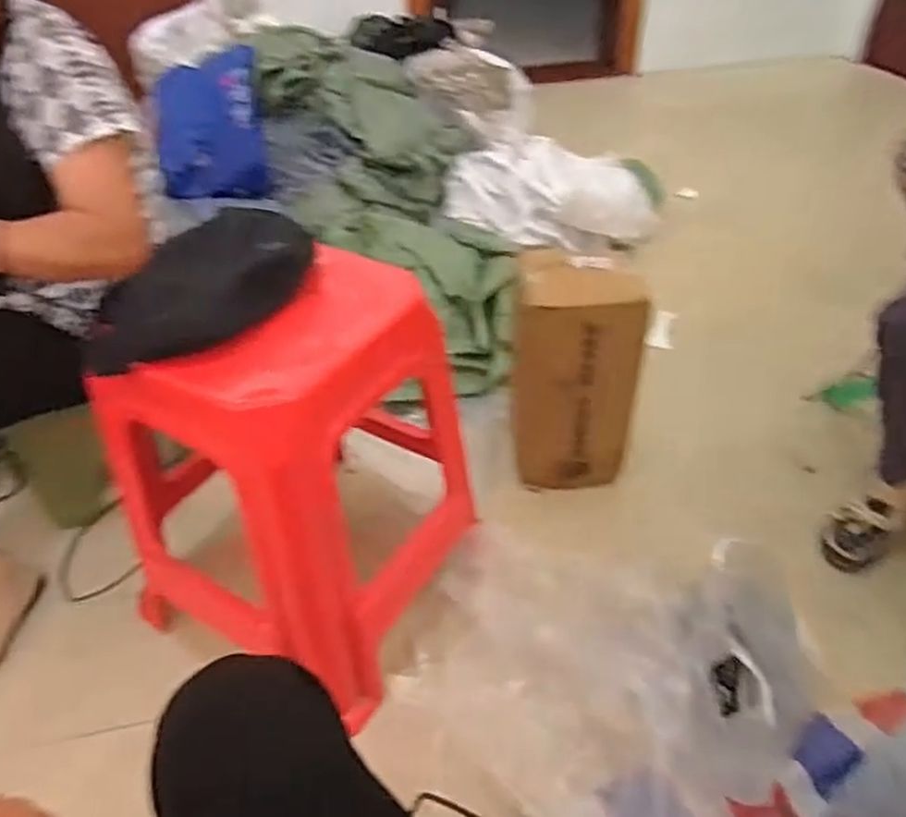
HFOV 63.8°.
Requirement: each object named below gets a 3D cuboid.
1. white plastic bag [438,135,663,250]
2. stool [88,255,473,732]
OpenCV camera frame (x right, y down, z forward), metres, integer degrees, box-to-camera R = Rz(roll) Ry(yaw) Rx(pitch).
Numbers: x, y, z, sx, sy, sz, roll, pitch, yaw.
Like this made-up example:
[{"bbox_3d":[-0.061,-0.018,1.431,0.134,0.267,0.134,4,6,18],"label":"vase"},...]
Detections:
[{"bbox_3d":[0.181,-0.528,1.756,0.514,0.174,0.246,30,50,33],"label":"white plastic bag"},{"bbox_3d":[-0.198,0.059,0.919,0.362,0.419,0.356,15,43,20],"label":"stool"}]

